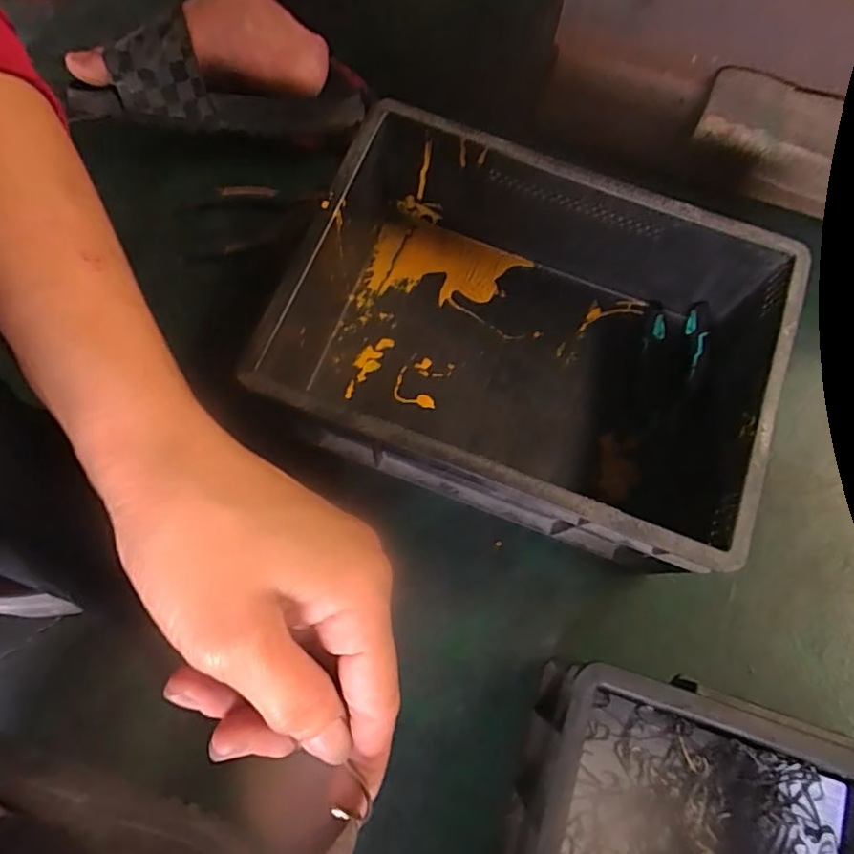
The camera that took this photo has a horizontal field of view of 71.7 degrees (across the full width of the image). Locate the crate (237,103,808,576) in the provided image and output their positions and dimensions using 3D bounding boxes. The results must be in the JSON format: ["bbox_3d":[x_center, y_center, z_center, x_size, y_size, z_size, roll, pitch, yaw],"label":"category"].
[{"bbox_3d":[0.076,-0.066,0.458,0.340,0.125,0.260,22,73,6],"label":"crate"}]

